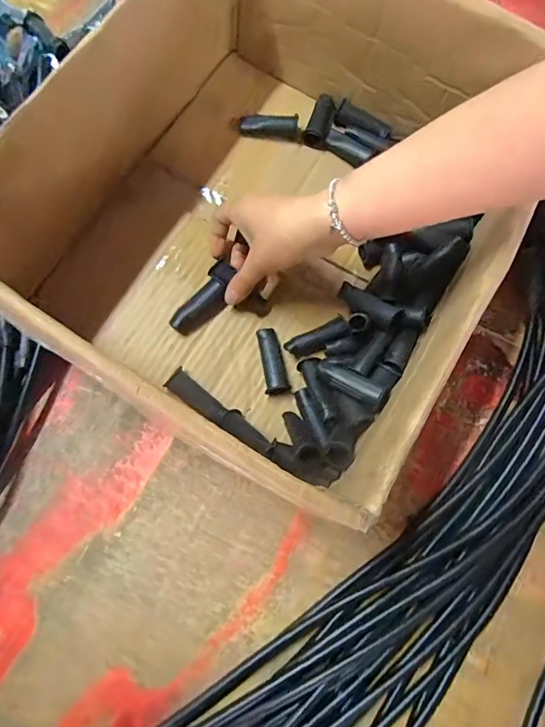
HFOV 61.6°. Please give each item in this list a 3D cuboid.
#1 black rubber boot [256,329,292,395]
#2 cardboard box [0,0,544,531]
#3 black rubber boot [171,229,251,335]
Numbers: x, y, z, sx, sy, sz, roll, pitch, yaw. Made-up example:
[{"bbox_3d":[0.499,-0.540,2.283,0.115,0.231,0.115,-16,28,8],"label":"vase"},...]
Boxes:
[{"bbox_3d":[0.000,-0.001,0.424,0.021,0.022,0.066,-8,72,-3],"label":"black rubber boot"},{"bbox_3d":[0.008,-0.126,0.399,0.348,0.196,0.399,28,74,8],"label":"cardboard box"},{"bbox_3d":[-0.061,-0.060,0.426,0.032,0.018,0.078,33,78,10],"label":"black rubber boot"}]

